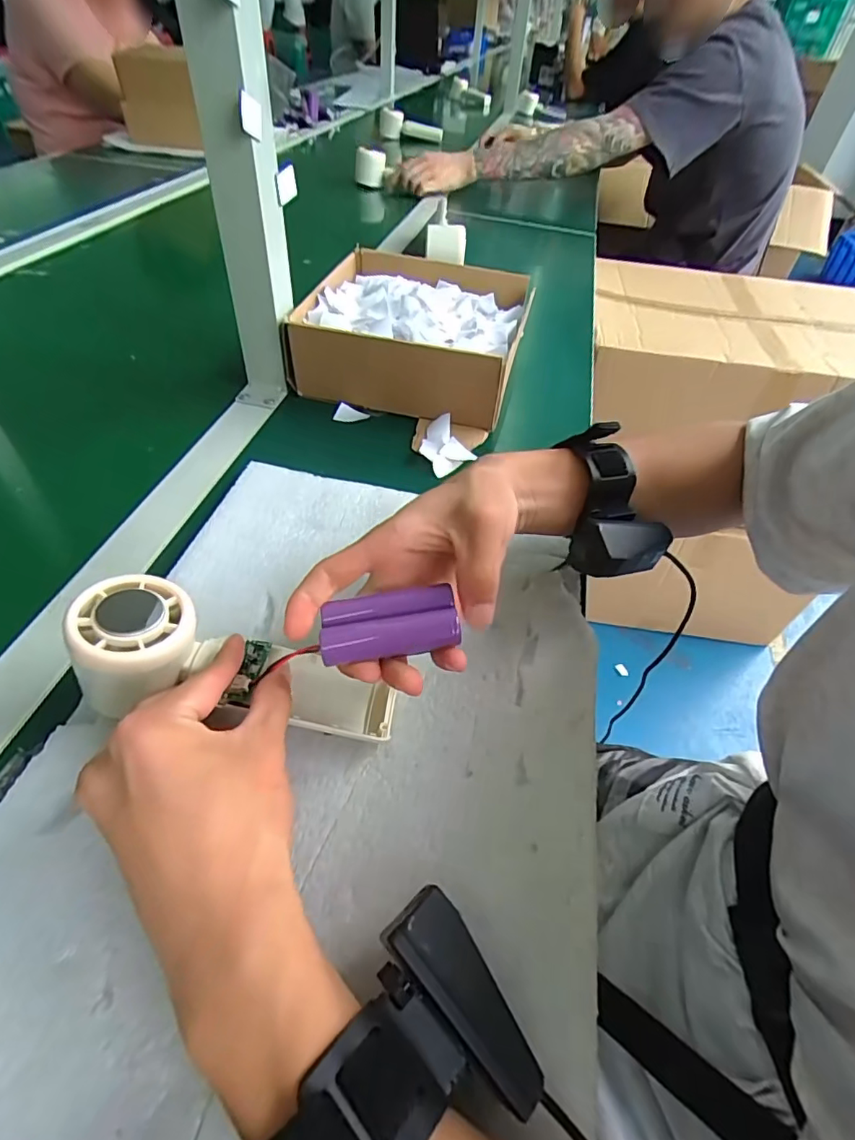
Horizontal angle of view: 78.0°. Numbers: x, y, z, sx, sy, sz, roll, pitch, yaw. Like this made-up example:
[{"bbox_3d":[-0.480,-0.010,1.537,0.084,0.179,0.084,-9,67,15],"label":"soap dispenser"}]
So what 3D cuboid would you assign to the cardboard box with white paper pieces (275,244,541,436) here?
[{"bbox_3d":[-0.009,-0.250,0.555,0.202,0.081,0.227,13,48,5],"label":"cardboard box with white paper pieces"}]

